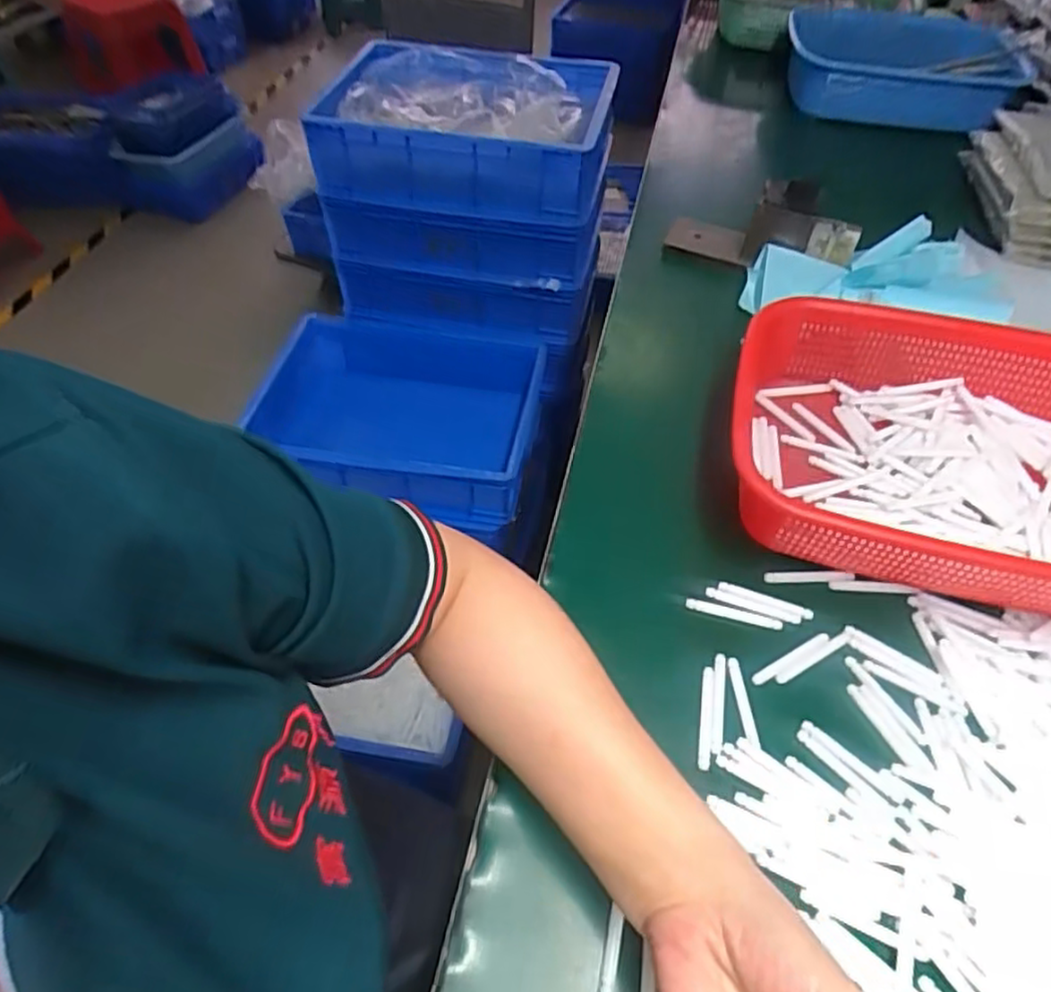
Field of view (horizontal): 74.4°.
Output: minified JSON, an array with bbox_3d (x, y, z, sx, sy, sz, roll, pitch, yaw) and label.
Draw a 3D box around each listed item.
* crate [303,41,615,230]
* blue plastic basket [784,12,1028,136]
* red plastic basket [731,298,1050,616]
[{"bbox_3d":[-0.083,-0.566,1.059,0.409,0.124,0.310,8,51,6],"label":"crate"},{"bbox_3d":[0.475,-0.559,0.915,0.274,0.103,0.148,3,51,3],"label":"blue plastic basket"},{"bbox_3d":[0.293,-0.021,0.463,0.282,0.082,0.206,12,51,11],"label":"red plastic basket"}]

